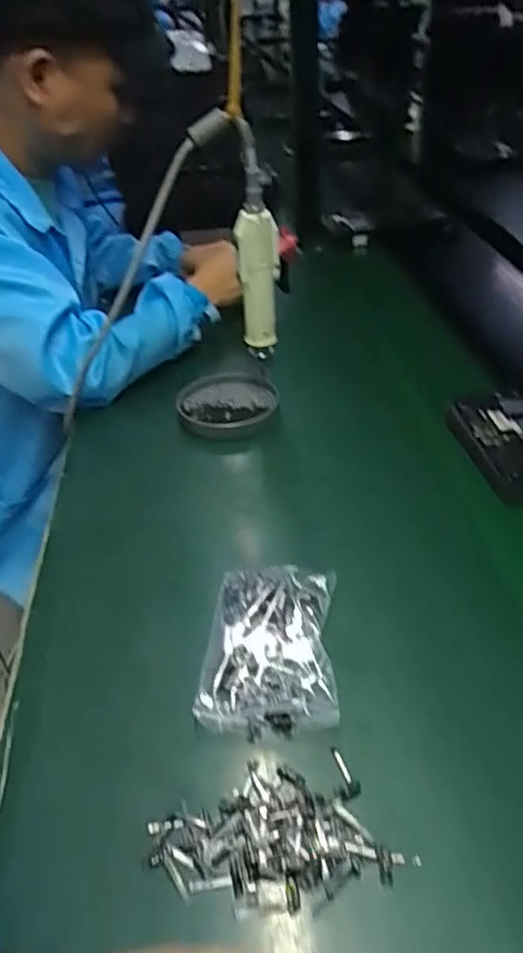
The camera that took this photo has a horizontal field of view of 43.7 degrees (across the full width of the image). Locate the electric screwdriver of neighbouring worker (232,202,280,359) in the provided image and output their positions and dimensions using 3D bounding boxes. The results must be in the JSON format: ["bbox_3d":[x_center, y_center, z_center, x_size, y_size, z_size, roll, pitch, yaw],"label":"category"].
[{"bbox_3d":[-0.002,-0.206,0.702,0.042,0.159,0.031,-3,37,1],"label":"electric screwdriver of neighbouring worker"}]

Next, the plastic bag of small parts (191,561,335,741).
[{"bbox_3d":[0.007,0.123,0.483,0.093,0.018,0.140,0,37,5],"label":"plastic bag of small parts"}]

